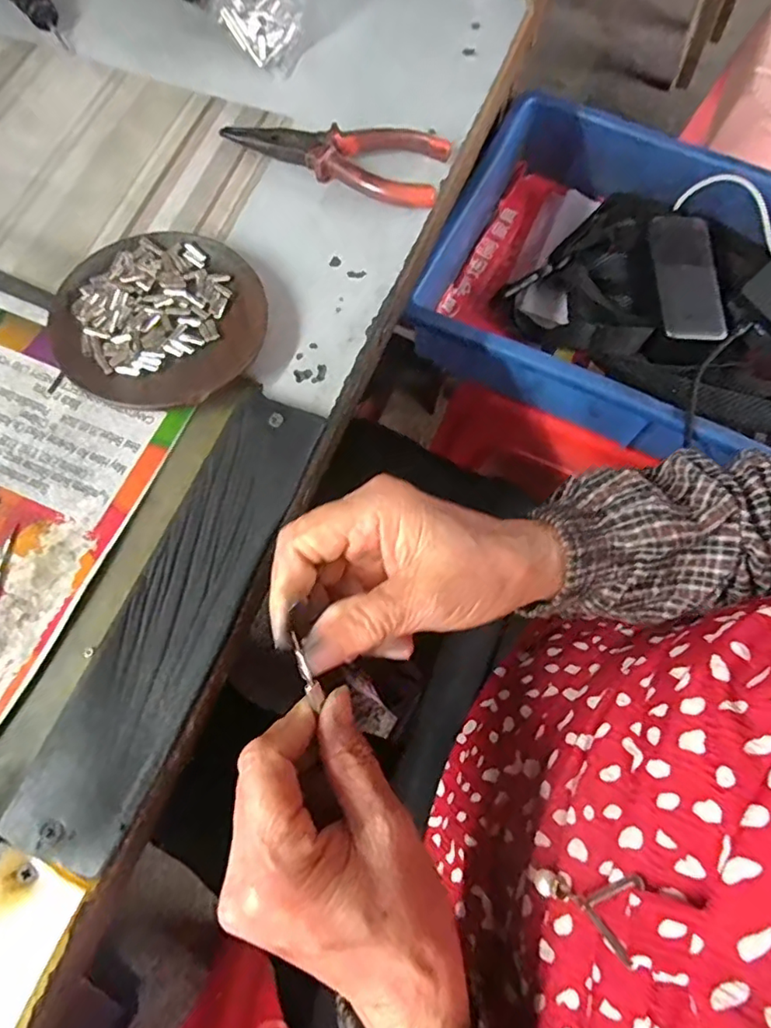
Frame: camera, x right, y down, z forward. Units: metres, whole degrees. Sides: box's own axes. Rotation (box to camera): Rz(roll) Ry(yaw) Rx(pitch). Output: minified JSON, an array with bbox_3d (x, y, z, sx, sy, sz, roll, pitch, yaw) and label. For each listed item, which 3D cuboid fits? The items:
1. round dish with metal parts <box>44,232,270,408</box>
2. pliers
[{"bbox_3d":[-0.126,-0.109,0.313,0.114,0.016,0.112,1,71,-2],"label":"round dish with metal parts"},{"bbox_3d":[-0.031,-0.239,0.363,0.141,0.019,0.049,20,71,5],"label":"pliers"}]

